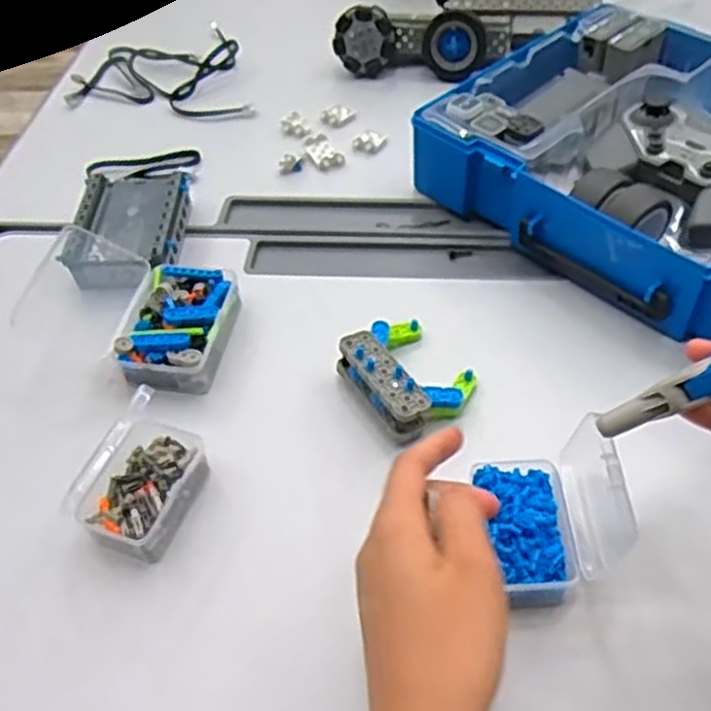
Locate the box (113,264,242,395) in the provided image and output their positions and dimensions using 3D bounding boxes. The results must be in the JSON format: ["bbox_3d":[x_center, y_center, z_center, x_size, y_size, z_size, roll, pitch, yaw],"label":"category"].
[{"bbox_3d":[-0.122,-0.021,0.526,0.064,0.028,0.100,4,50,9],"label":"box"}]

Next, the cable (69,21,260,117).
[{"bbox_3d":[-0.206,-0.290,0.784,0.176,0.012,0.191,-12,49,-5],"label":"cable"}]

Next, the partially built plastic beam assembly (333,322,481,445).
[{"bbox_3d":[0.033,0.009,0.494,0.070,0.030,0.080,-29,53,-19],"label":"partially built plastic beam assembly"}]

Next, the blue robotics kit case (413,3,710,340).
[{"bbox_3d":[0.268,-0.150,0.581,0.299,0.073,0.363,-36,56,-24],"label":"blue robotics kit case"}]

